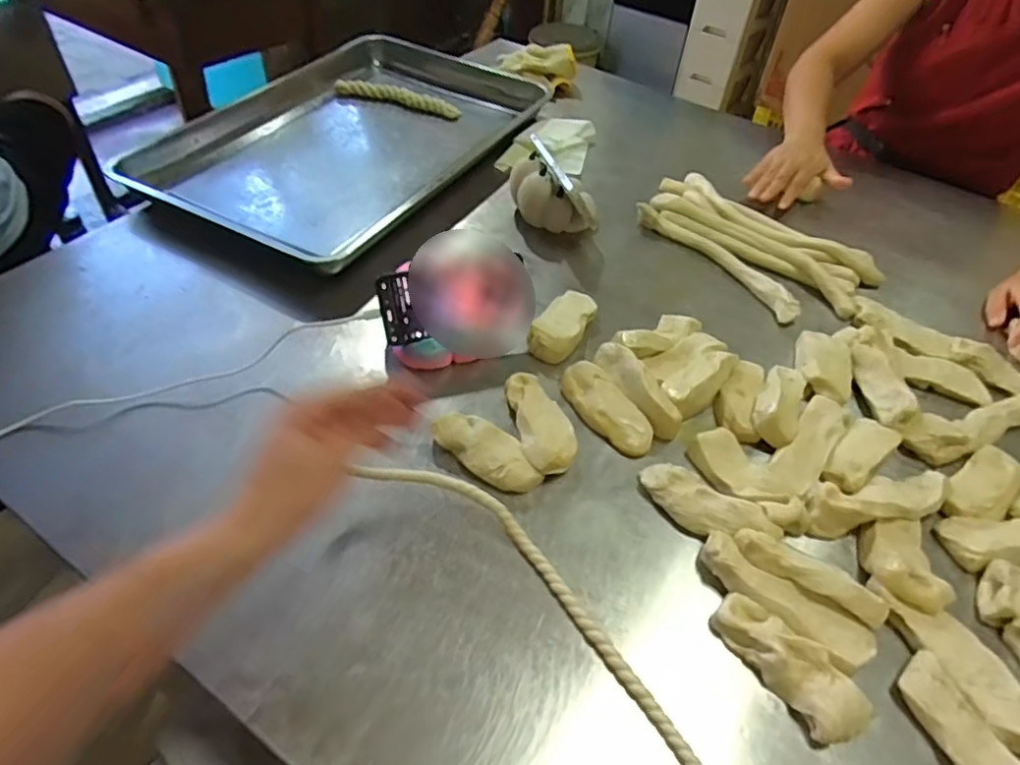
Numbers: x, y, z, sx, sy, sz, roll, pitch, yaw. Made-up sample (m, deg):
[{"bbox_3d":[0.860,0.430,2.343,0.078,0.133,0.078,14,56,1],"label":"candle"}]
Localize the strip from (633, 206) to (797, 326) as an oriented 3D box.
[{"bbox_3d":[0.289,-0.172,0.870,0.056,0.032,0.274,-28,56,-26],"label":"strip"}]

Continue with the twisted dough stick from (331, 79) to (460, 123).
[{"bbox_3d":[-0.203,-0.526,1.152,0.243,0.024,0.041,19,49,12],"label":"twisted dough stick"}]

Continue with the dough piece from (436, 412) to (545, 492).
[{"bbox_3d":[-0.020,0.068,0.610,0.109,0.033,0.046,31,52,23],"label":"dough piece"}]

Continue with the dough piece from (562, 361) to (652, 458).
[{"bbox_3d":[0.102,0.026,0.659,0.044,0.027,0.117,-24,52,-25],"label":"dough piece"}]

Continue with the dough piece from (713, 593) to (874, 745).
[{"bbox_3d":[0.219,0.220,0.492,0.049,0.028,0.120,-25,53,-25],"label":"dough piece"}]

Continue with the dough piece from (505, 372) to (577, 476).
[{"bbox_3d":[0.031,0.041,0.644,0.054,0.029,0.127,-6,47,-10],"label":"dough piece"}]

